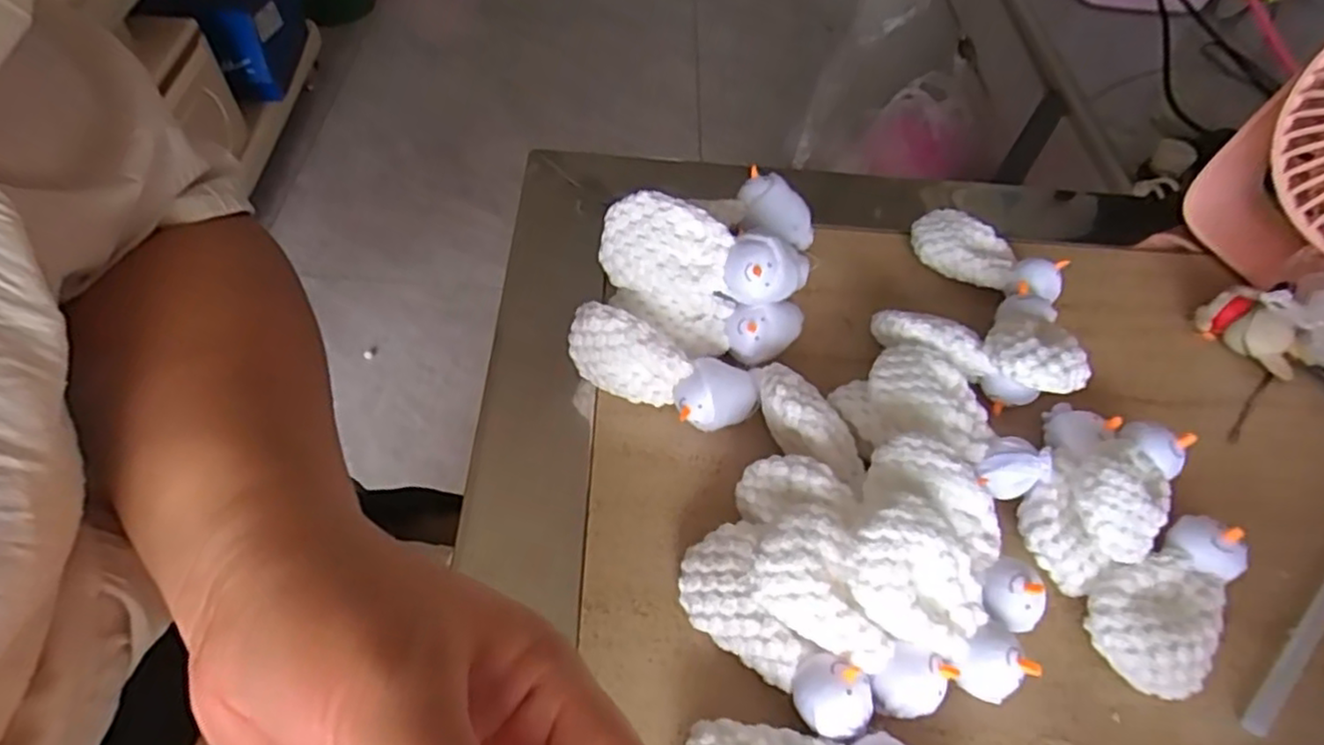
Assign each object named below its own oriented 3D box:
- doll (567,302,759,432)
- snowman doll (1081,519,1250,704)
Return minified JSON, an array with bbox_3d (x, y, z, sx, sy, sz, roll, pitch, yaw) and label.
[{"bbox_3d":[-0.001,0.001,0.300,0.084,0.036,0.024,24,55,-2],"label":"doll"},{"bbox_3d":[0.193,0.087,0.269,0.041,0.029,0.070,38,60,21],"label":"snowman doll"}]

